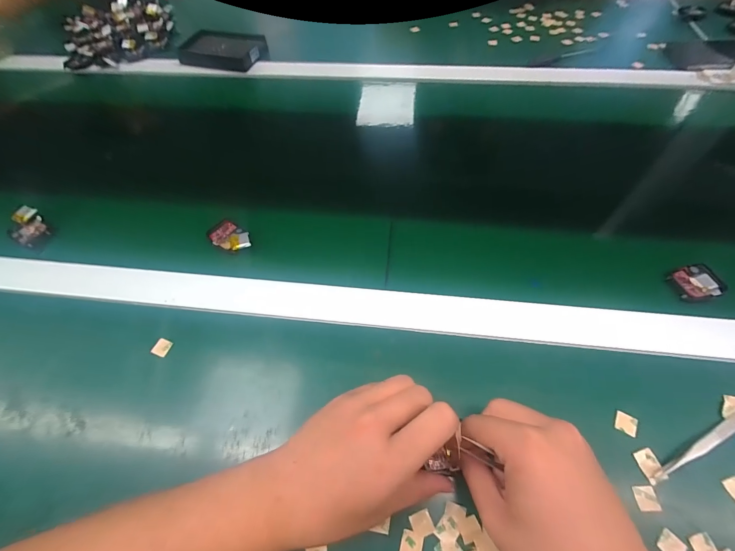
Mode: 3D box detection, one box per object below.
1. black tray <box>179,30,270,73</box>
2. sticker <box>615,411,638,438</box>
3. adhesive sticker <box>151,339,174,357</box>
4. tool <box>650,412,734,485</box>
[{"bbox_3d":[-0.258,-0.406,0.607,0.141,0.025,0.093,12,60,11],"label":"black tray"},{"bbox_3d":[0.211,0.121,0.274,0.015,0.004,0.015,22,65,26],"label":"sticker"},{"bbox_3d":[-0.197,0.070,0.323,0.013,0.004,0.017,35,45,-23],"label":"adhesive sticker"},{"bbox_3d":[0.266,0.128,0.261,0.117,0.012,0.011,-22,62,-11],"label":"tool"}]

